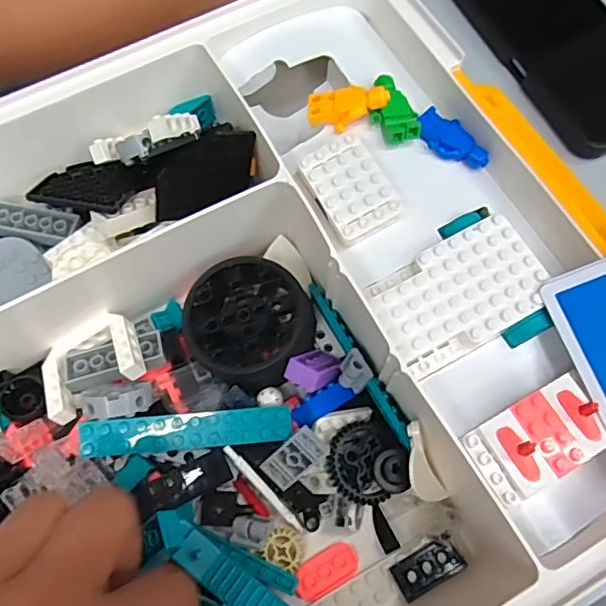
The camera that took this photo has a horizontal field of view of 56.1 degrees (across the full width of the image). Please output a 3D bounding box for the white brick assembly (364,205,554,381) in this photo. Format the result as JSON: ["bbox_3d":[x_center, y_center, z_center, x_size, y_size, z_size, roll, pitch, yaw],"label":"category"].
[{"bbox_3d":[0.068,-0.006,0.255,0.074,0.015,0.062,-21,71,-8],"label":"white brick assembly"}]

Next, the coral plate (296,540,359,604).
[{"bbox_3d":[0.011,0.123,0.261,0.031,0.005,0.015,-29,72,-10],"label":"coral plate"}]

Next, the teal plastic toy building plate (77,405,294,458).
[{"bbox_3d":[-0.052,0.058,0.258,0.094,0.010,0.014,-5,70,-2],"label":"teal plastic toy building plate"}]

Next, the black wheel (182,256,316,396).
[{"bbox_3d":[-0.025,0.010,0.277,0.060,0.021,0.060,0,69,0],"label":"black wheel"}]

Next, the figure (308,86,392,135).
[{"bbox_3d":[0.022,-0.096,0.278,0.039,0.009,0.019,-9,69,15],"label":"figure"}]

